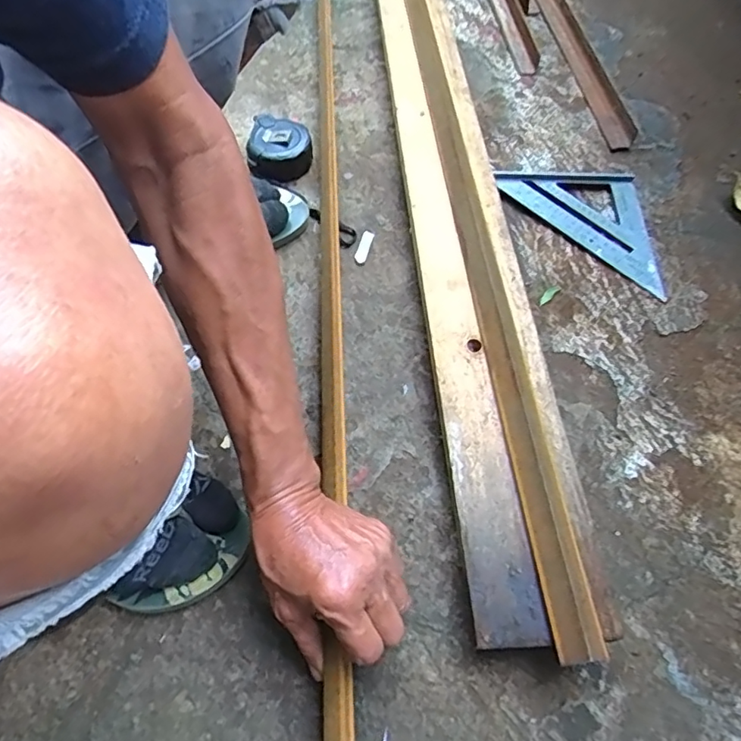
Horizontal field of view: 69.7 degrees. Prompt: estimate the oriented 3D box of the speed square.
[{"bbox_3d":[0.238,-0.162,0.610,0.162,0.021,0.175,-1,59,0],"label":"speed square"}]

